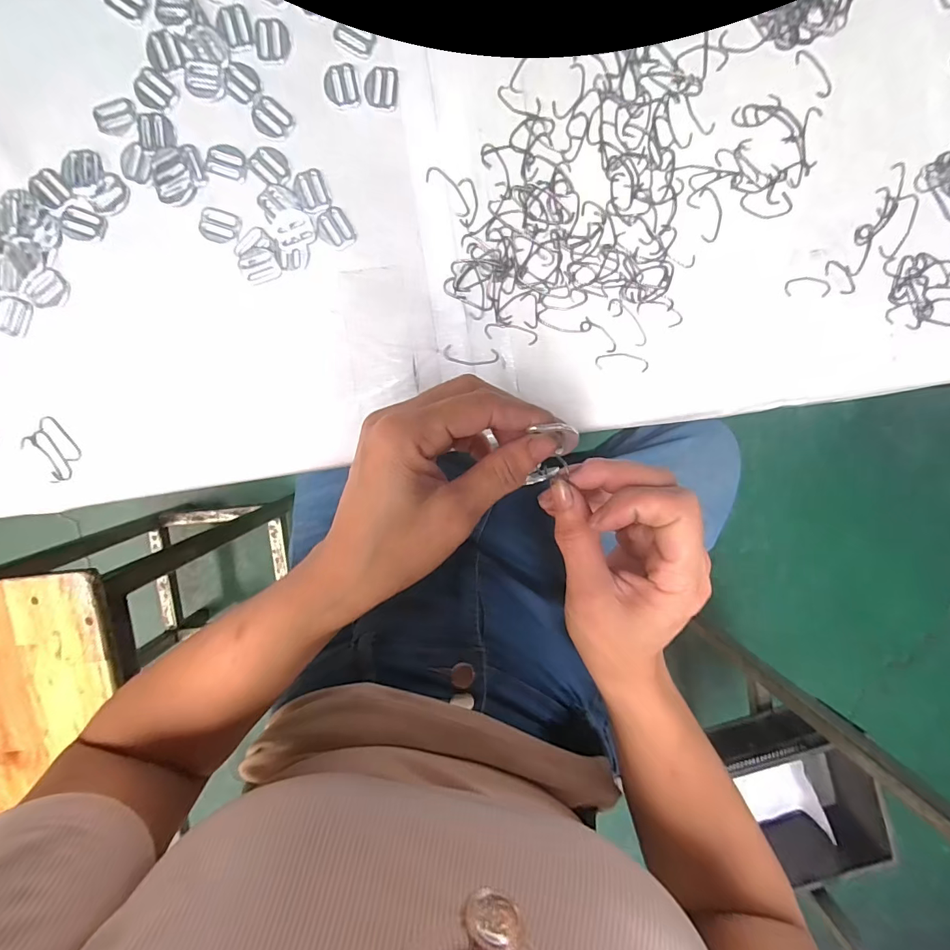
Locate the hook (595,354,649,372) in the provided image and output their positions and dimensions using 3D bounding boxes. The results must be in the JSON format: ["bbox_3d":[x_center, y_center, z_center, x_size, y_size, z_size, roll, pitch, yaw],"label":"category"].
[{"bbox_3d":[0.112,-0.085,0.325,0.041,0.004,0.013,3,94,-2],"label":"hook"}]

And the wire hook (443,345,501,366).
[{"bbox_3d":[-0.003,-0.089,0.321,0.041,0.004,0.013,5,94,-2],"label":"wire hook"}]

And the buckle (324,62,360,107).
[{"bbox_3d":[-0.093,-0.271,0.298,0.023,0.004,0.024,-10,94,-1],"label":"buckle"}]

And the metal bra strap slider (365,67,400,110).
[{"bbox_3d":[-0.065,-0.271,0.301,0.023,0.004,0.026,9,94,-2],"label":"metal bra strap slider"}]

